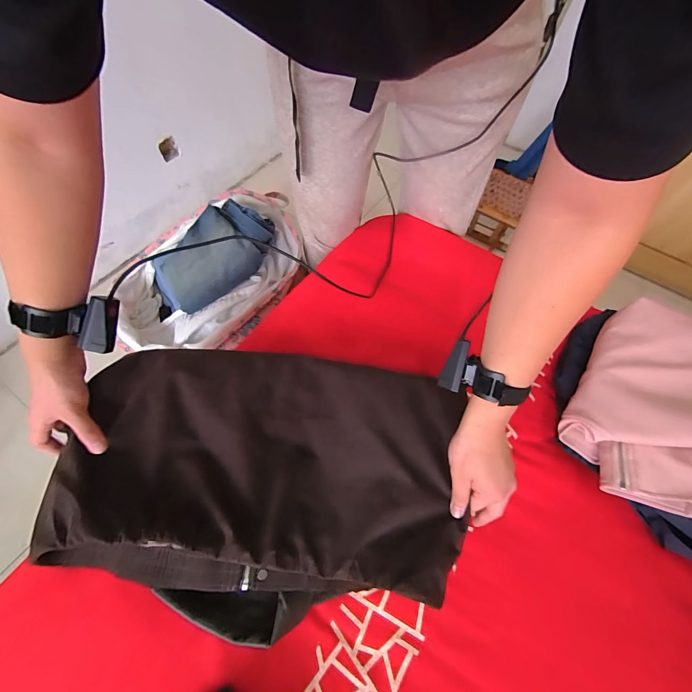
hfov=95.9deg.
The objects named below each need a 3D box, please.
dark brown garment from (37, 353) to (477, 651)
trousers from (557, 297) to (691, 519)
[{"bbox_3d":[-0.120,0.175,0.439,0.538,0.080,0.354,8,62,1],"label":"dark brown garment"},{"bbox_3d":[0.527,0.096,0.461,0.296,0.110,0.317,29,78,16],"label":"trousers"}]

